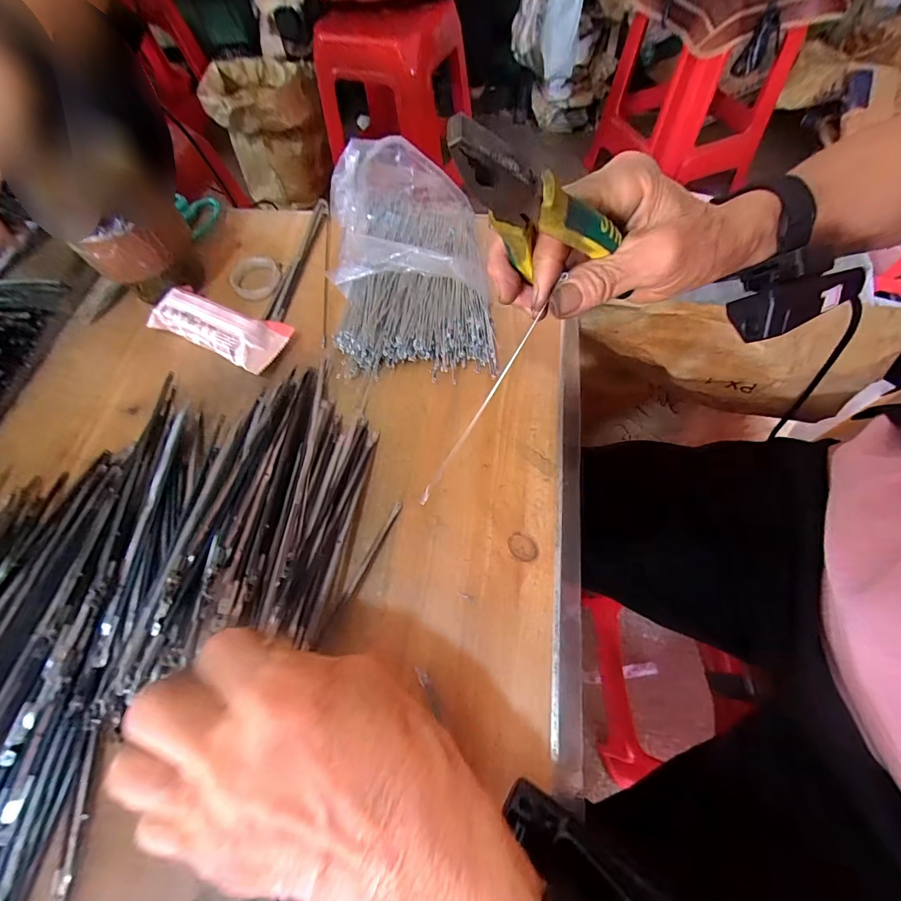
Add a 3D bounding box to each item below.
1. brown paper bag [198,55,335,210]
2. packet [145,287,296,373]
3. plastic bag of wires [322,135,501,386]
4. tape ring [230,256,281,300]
[{"bbox_3d":[-0.603,-1.093,1.405,0.349,0.330,0.298,-22,64,-7],"label":"brown paper bag"},{"bbox_3d":[-0.201,-0.108,0.351,0.122,0.032,0.049,23,67,14],"label":"packet"},{"bbox_3d":[-0.036,-0.163,0.346,0.133,0.069,0.202,-7,63,0],"label":"plastic bag of wires"},{"bbox_3d":[-0.190,-0.168,0.393,0.046,0.011,0.054,-22,64,-8],"label":"tape ring"}]

